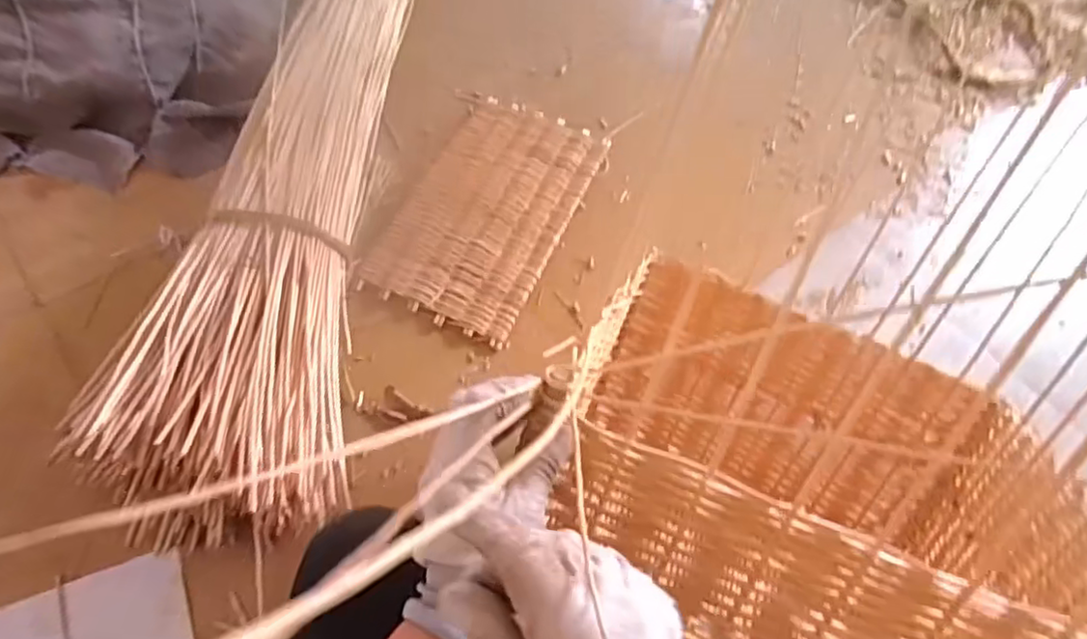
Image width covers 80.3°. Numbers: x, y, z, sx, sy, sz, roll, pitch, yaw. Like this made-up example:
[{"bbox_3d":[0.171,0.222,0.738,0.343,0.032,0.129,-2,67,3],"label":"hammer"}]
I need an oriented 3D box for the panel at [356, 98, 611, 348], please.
[{"bbox_3d":[-0.087,-0.204,1.140,0.273,0.018,0.512,22,58,4],"label":"panel"}]

